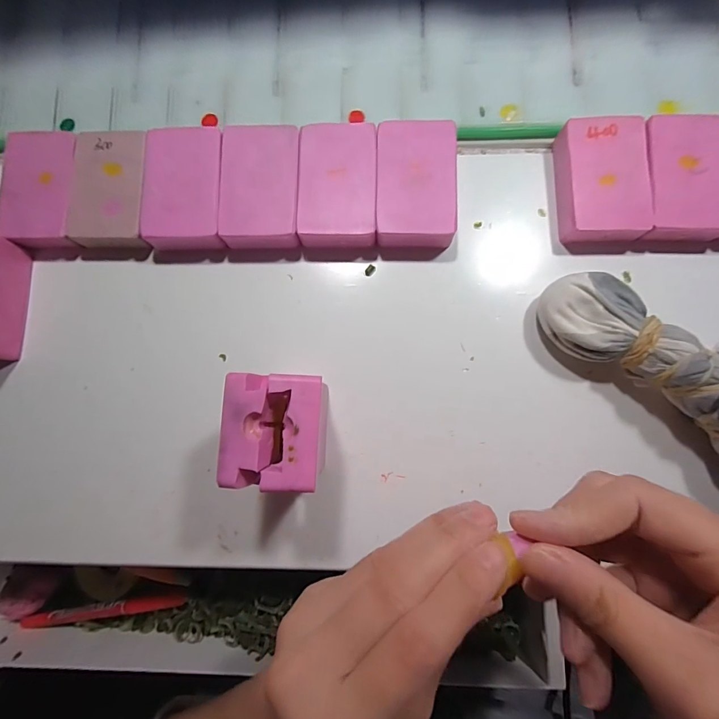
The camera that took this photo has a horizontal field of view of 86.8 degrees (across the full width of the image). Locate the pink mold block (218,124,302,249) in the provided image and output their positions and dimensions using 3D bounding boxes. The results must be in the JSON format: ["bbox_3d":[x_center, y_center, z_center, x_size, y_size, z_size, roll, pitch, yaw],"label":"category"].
[{"bbox_3d":[-0.059,-0.102,0.230,0.045,0.014,0.074,-2,82,3],"label":"pink mold block"}]

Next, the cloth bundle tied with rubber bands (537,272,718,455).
[{"bbox_3d":[0.166,0.008,0.199,0.151,0.051,0.043,41,86,8],"label":"cloth bundle tied with rubber bands"}]

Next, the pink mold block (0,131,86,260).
[{"bbox_3d":[-0.194,-0.102,0.233,0.043,0.017,0.069,0,82,3],"label":"pink mold block"}]

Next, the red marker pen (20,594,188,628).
[{"bbox_3d":[-0.199,0.193,0.292,0.135,0.012,0.012,-11,84,5],"label":"red marker pen"}]

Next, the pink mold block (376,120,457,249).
[{"bbox_3d":[0.034,-0.105,0.231,0.046,0.019,0.073,1,82,4],"label":"pink mold block"}]

